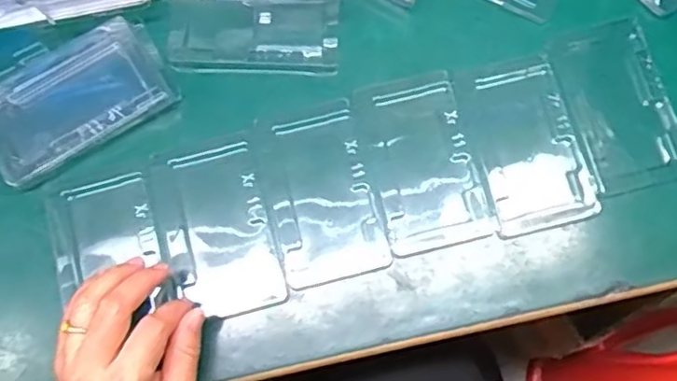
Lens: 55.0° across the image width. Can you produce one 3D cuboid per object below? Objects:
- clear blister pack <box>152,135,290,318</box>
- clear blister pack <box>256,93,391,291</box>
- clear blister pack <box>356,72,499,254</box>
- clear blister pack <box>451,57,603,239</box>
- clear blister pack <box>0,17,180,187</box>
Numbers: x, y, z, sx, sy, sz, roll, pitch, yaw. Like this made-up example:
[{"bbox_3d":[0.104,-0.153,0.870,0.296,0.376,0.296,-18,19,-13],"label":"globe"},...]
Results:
[{"bbox_3d":[-0.089,0.027,0.462,0.076,0.012,0.122,-12,75,-2],"label":"clear blister pack"},{"bbox_3d":[-0.012,0.002,0.468,0.070,0.009,0.127,-14,75,-3],"label":"clear blister pack"},{"bbox_3d":[0.060,-0.021,0.472,0.075,0.008,0.127,-15,75,-3],"label":"clear blister pack"},{"bbox_3d":[0.136,-0.035,0.474,0.077,0.007,0.127,-16,75,-3],"label":"clear blister pack"},{"bbox_3d":[-0.195,-0.067,0.481,0.135,0.024,0.080,-32,76,-7],"label":"clear blister pack"}]

